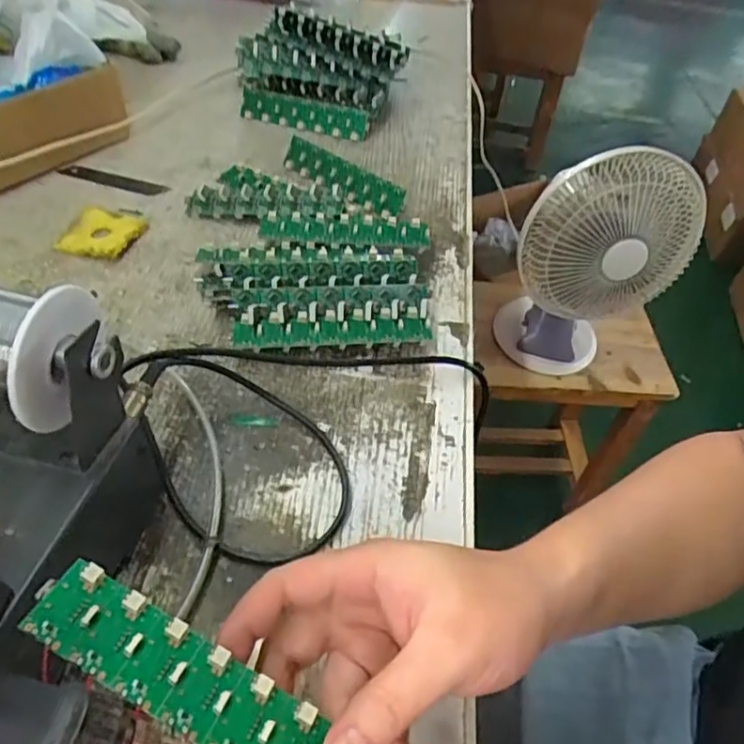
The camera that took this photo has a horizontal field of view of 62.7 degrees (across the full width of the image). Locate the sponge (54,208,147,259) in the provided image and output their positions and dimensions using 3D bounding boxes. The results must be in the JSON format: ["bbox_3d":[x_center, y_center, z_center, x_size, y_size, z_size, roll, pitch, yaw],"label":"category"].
[{"bbox_3d":[-0.220,-0.115,0.502,0.057,0.008,0.060,11,48,4],"label":"sponge"}]

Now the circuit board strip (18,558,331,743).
[{"bbox_3d":[-0.065,0.117,0.228,0.134,0.006,0.031,32,48,3],"label":"circuit board strip"}]

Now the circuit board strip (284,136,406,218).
[{"bbox_3d":[-0.028,-0.180,0.562,0.134,0.030,0.012,32,31,21],"label":"circuit board strip"}]

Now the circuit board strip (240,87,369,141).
[{"bbox_3d":[-0.073,-0.272,0.644,0.138,0.033,0.011,16,7,10],"label":"circuit board strip"}]

